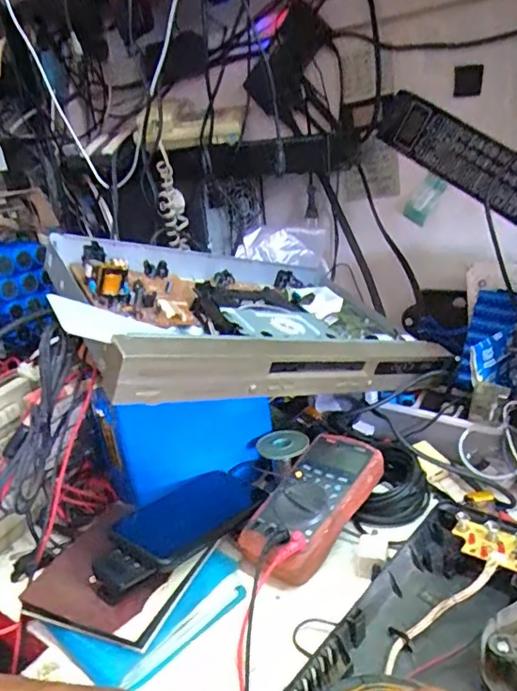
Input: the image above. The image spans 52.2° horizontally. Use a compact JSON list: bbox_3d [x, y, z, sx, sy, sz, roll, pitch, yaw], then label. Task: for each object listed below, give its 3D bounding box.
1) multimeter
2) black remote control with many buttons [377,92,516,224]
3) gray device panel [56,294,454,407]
[{"bbox_3d":[0.054,0.163,0.541,0.084,0.048,0.183,9,38,38],"label":"multimeter"},{"bbox_3d":[0.268,-0.252,0.700,0.228,0.070,0.022,39,37,16],"label":"black remote control with many buttons"},{"bbox_3d":[0.040,0.017,0.529,0.411,0.070,0.060,3,11,-33],"label":"gray device panel"}]

